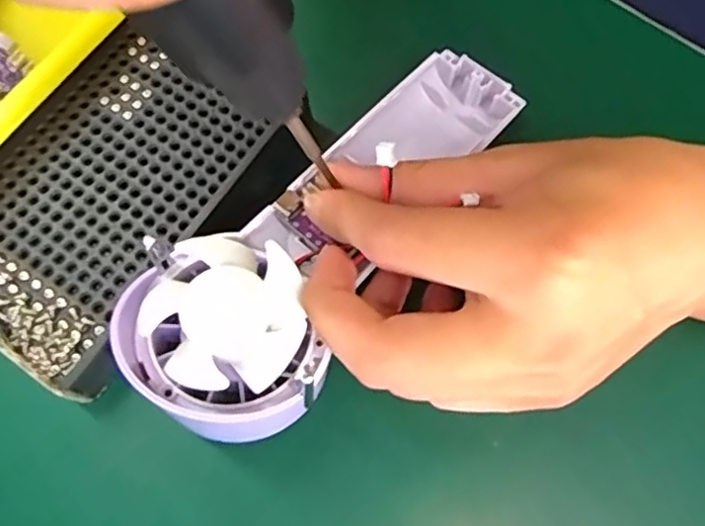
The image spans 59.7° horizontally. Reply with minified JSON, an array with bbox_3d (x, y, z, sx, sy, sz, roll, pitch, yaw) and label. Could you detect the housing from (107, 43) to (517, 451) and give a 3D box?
[{"bbox_3d":[-0.010,-0.019,0.223,0.074,0.041,0.171,36,57,10],"label":"housing"}]

